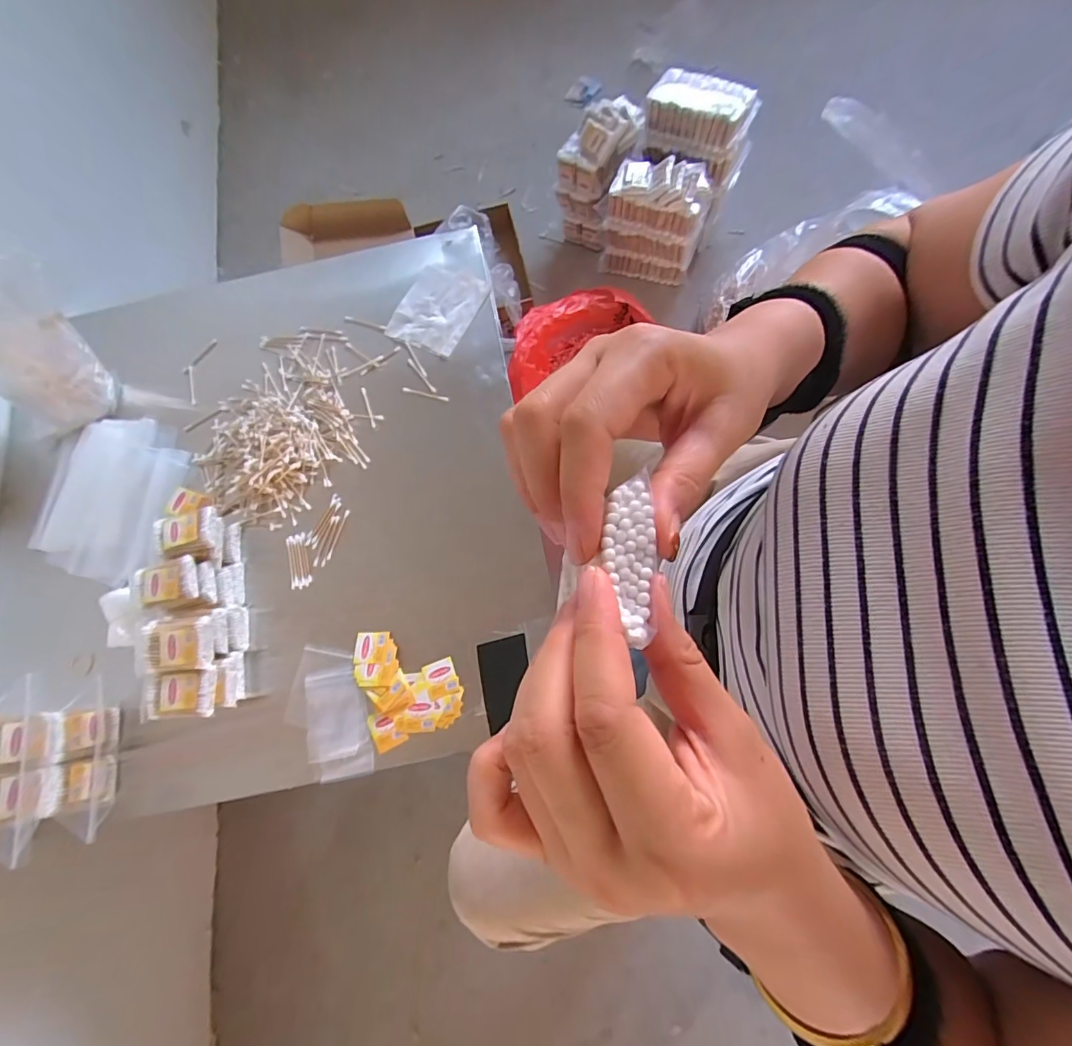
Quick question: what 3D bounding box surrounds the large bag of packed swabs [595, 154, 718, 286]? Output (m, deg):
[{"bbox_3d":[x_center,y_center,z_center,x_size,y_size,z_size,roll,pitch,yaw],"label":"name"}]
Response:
[{"bbox_3d":[0.277,-0.713,1.177,0.236,0.287,0.099,18,77,10],"label":"large bag of packed swabs"}]

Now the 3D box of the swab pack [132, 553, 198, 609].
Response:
[{"bbox_3d":[-0.468,0.074,0.618,0.077,0.015,0.053,-15,73,1],"label":"swab pack"}]

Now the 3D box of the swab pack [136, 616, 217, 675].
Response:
[{"bbox_3d":[-0.431,0.143,0.585,0.083,0.029,0.064,-6,74,4],"label":"swab pack"}]

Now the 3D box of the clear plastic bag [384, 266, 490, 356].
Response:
[{"bbox_3d":[-0.147,-0.336,0.759,0.114,0.018,0.148,30,79,13],"label":"clear plastic bag"}]

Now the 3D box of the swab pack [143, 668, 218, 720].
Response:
[{"bbox_3d":[-0.421,0.201,0.578,0.076,0.015,0.053,-4,74,4],"label":"swab pack"}]

